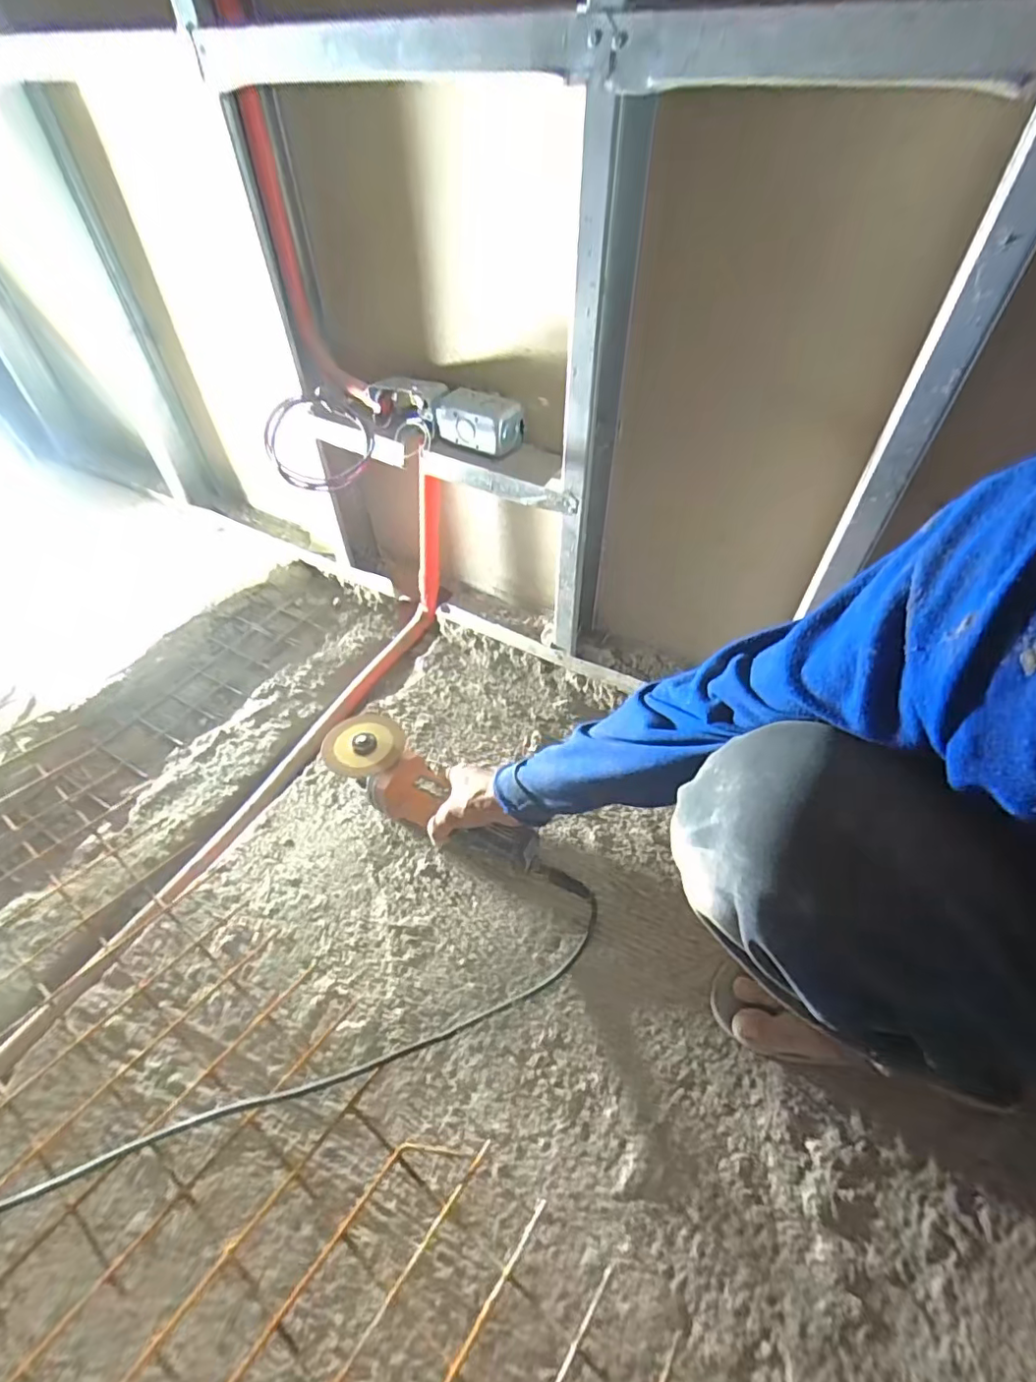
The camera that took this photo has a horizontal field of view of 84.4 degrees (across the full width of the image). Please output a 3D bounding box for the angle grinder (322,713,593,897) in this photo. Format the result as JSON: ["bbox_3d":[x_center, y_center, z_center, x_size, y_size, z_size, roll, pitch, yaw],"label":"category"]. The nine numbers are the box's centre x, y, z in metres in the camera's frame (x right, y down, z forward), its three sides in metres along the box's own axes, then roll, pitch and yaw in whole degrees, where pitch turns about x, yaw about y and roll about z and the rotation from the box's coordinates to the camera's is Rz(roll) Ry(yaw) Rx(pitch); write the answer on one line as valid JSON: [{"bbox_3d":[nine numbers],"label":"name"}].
[{"bbox_3d":[-0.076,0.136,0.656,0.332,0.086,0.082,29,54,14],"label":"angle grinder"}]

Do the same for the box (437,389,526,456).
[{"bbox_3d":[-0.046,-0.316,0.668,0.093,0.051,0.048,19,51,17],"label":"box"}]

